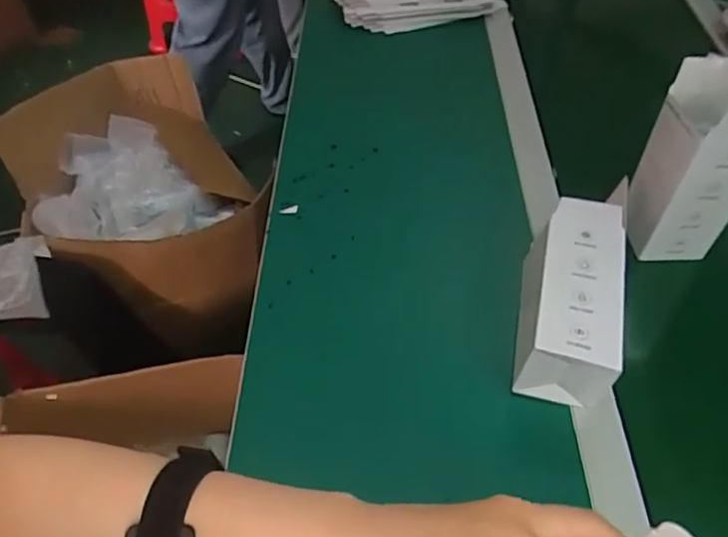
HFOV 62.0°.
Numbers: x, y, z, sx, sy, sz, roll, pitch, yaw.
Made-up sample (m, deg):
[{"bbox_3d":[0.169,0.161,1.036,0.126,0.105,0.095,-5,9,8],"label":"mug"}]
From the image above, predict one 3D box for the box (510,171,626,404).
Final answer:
[{"bbox_3d":[0.193,0.019,0.572,0.084,0.070,0.198,11,50,12],"label":"box"}]

